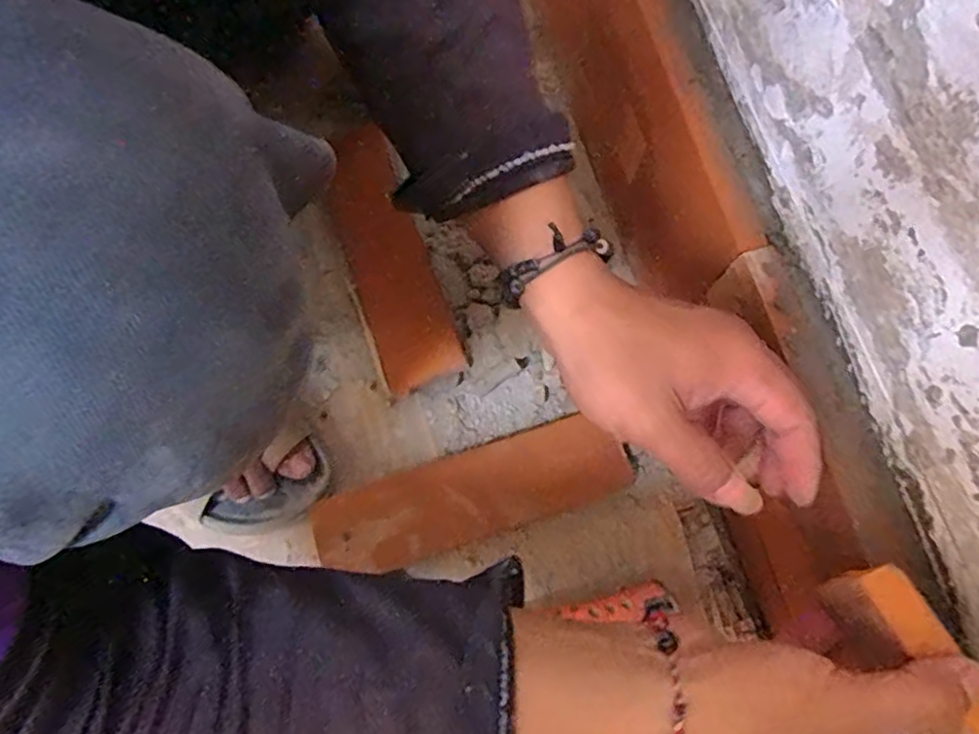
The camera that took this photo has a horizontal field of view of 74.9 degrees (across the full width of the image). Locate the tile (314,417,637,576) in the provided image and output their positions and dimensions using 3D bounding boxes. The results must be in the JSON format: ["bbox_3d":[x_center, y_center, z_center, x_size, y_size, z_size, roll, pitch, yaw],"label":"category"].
[{"bbox_3d":[-0.012,0.092,0.460,0.223,0.007,0.060,-18,71,-7],"label":"tile"}]

